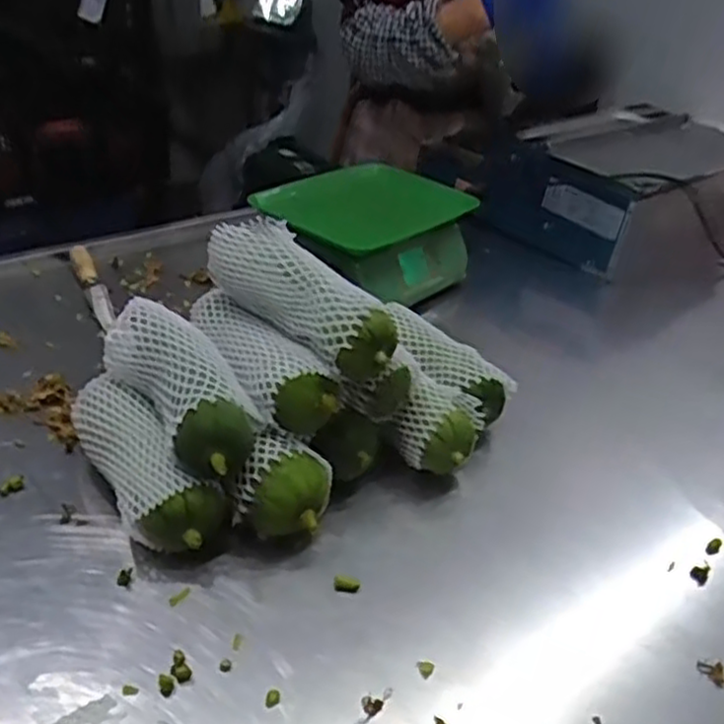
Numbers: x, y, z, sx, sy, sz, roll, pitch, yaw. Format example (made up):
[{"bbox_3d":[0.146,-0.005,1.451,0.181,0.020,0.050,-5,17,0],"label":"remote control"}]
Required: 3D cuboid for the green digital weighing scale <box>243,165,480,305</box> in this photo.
[{"bbox_3d":[0.013,-0.181,1.055,0.224,0.118,0.274,29,39,31],"label":"green digital weighing scale"}]

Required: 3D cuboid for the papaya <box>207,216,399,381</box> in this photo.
[{"bbox_3d":[-0.050,-0.061,0.683,0.193,0.079,0.086,32,40,34],"label":"papaya"}]

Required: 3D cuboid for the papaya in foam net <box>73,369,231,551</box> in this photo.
[{"bbox_3d":[-0.193,0.093,0.650,0.076,0.084,0.190,-21,42,-36],"label":"papaya in foam net"}]

